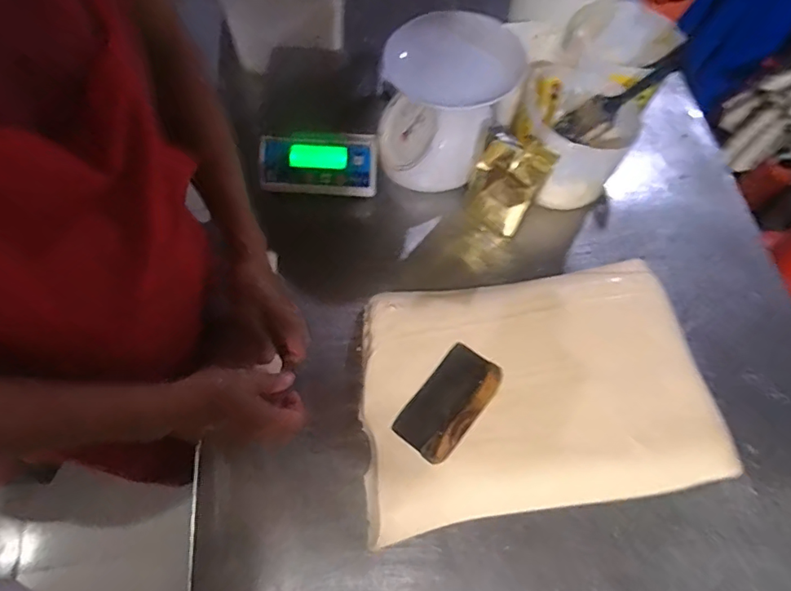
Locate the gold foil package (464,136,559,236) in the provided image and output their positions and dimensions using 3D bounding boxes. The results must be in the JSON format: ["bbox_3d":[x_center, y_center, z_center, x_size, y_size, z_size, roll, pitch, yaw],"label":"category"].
[{"bbox_3d":[0.156,-0.151,0.736,0.098,0.173,0.038,20,65,8],"label":"gold foil package"}]

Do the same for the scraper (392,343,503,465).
[{"bbox_3d":[0.068,0.132,0.641,0.075,0.015,0.144,37,68,15],"label":"scraper"}]

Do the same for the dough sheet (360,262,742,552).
[{"bbox_3d":[0.171,0.120,0.670,0.446,0.048,0.304,-8,64,-6],"label":"dough sheet"}]

